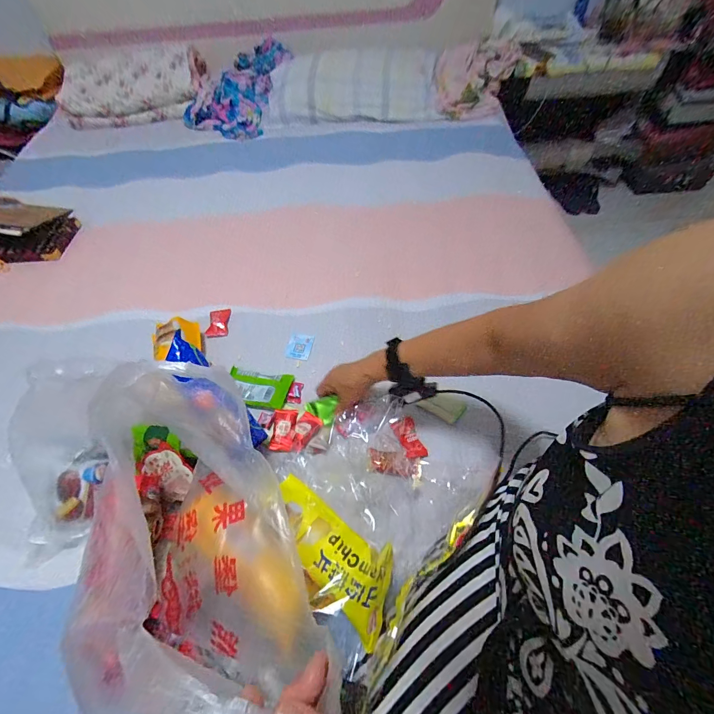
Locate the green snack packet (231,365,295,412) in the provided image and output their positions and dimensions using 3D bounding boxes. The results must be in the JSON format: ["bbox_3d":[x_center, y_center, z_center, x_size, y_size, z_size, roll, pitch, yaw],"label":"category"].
[{"bbox_3d":[-0.185,0.052,0.614,0.121,0.014,0.071,8,57,8],"label":"green snack packet"}]

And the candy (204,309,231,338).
[{"bbox_3d":[-0.294,-0.074,0.718,0.038,0.012,0.072,-5,56,0],"label":"candy"}]

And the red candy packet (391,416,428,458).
[{"bbox_3d":[0.088,0.134,0.565,0.038,0.007,0.073,-17,57,-9],"label":"red candy packet"}]

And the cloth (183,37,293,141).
[{"bbox_3d":[-0.454,-1.020,1.276,0.342,0.165,0.392,17,58,14],"label":"cloth"}]

